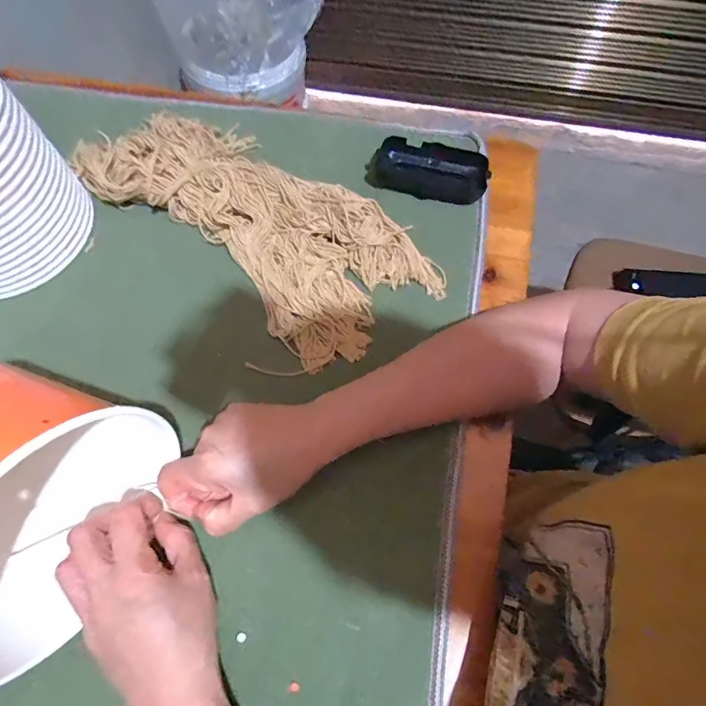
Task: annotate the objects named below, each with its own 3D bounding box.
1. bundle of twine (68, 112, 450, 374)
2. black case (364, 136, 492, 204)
[{"bbox_3d":[-0.093,-0.132,0.431,0.359,0.051,0.155,37,71,17],"label":"bundle of twine"},{"bbox_3d":[0.077,-0.188,0.465,0.120,0.031,0.051,16,66,9],"label":"black case"}]

